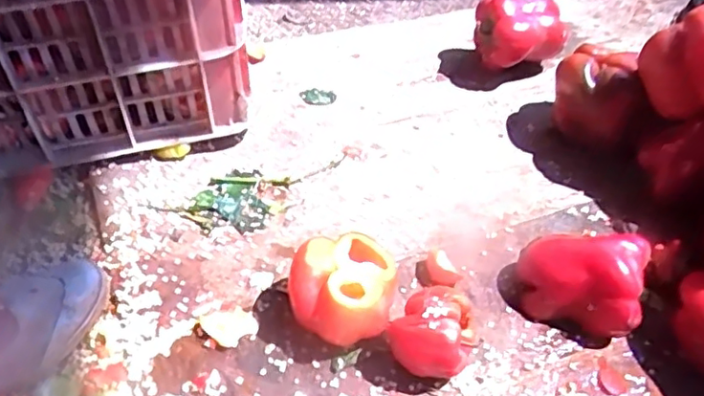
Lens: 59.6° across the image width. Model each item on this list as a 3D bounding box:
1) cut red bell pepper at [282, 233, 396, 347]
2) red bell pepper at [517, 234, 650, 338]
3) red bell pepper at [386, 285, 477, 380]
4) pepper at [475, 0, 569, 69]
[{"bbox_3d":[-0.009,0.078,0.514,0.086,0.070,0.082,0,47,-4],"label":"cut red bell pepper"},{"bbox_3d":[0.202,0.068,0.542,0.107,0.068,0.084,13,48,8],"label":"red bell pepper"},{"bbox_3d":[0.066,0.110,0.493,0.061,0.062,0.063,2,47,-2],"label":"red bell pepper"},{"bbox_3d":[0.214,-0.206,0.789,0.115,0.093,0.106,9,47,5],"label":"pepper"}]

